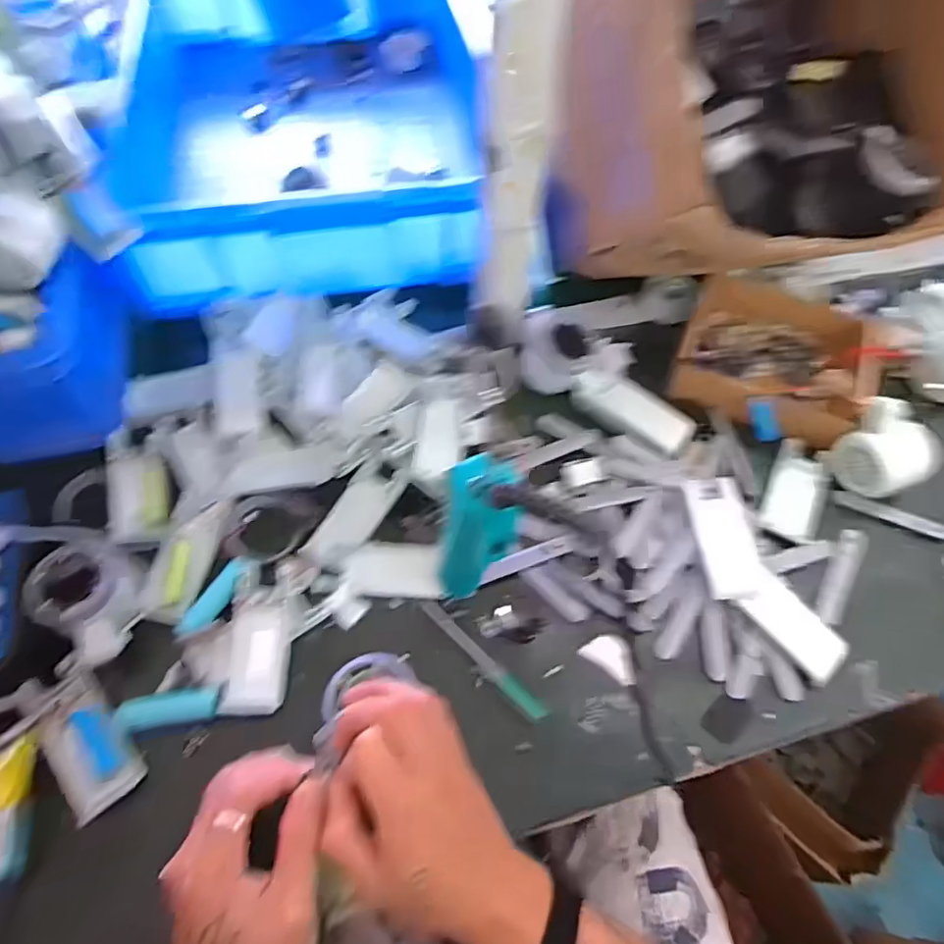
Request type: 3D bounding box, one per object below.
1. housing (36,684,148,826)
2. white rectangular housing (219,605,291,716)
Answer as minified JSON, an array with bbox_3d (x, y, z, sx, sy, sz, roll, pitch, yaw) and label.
[{"bbox_3d":[-0.258,0.186,0.417,0.044,0.010,0.077,-30,71,-35],"label":"housing"},{"bbox_3d":[-0.156,0.137,0.455,0.040,0.020,0.073,-1,61,-2],"label":"white rectangular housing"}]

